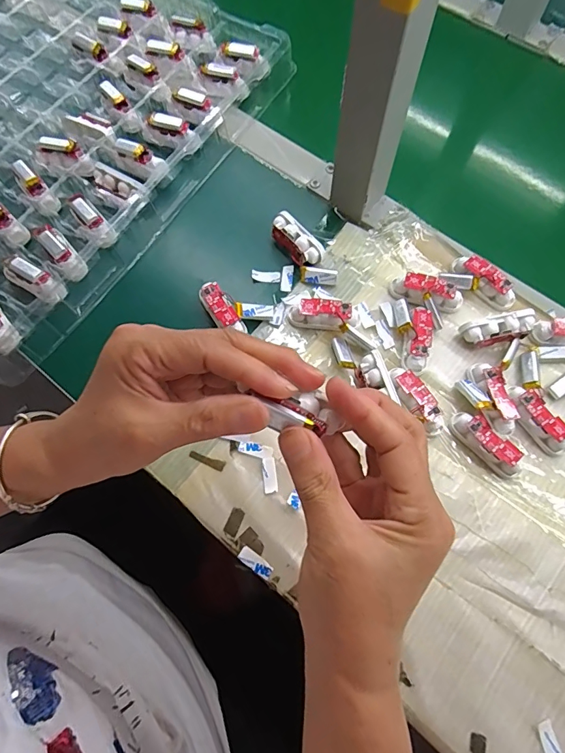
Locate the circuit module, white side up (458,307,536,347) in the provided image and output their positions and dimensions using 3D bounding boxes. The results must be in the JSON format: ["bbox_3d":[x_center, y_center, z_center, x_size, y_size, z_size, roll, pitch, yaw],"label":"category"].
[{"bbox_3d":[0.184,-0.039,0.368,0.059,0.016,0.020,-11,69,-5],"label":"circuit module, white side up"}]

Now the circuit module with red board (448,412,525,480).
[{"bbox_3d":[0.159,0.052,0.337,0.019,0.018,0.060,-42,75,-15],"label":"circuit module with red board"}]

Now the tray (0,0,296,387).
[{"bbox_3d":[-0.303,-0.297,0.465,0.484,0.033,0.477,30,71,11],"label":"tray"}]

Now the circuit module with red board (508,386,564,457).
[{"bbox_3d":[0.203,0.035,0.345,0.019,0.018,0.061,-33,73,-13],"label":"circuit module with red board"}]

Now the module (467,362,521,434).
[{"bbox_3d":[0.169,0.016,0.348,0.019,0.014,0.060,-11,69,-5],"label":"module"}]

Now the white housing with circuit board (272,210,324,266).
[{"bbox_3d":[0.012,-0.124,0.408,0.027,0.021,0.058,-38,74,-14],"label":"white housing with circuit board"}]

